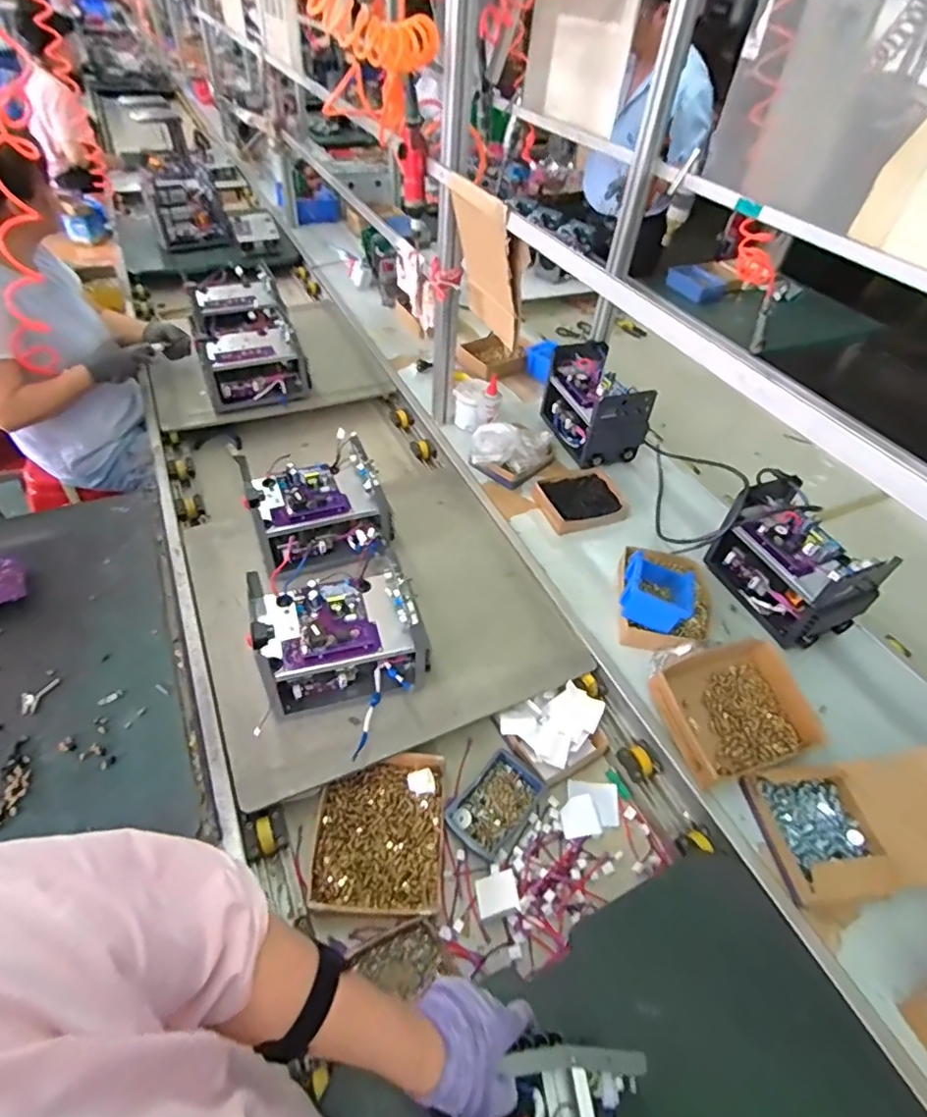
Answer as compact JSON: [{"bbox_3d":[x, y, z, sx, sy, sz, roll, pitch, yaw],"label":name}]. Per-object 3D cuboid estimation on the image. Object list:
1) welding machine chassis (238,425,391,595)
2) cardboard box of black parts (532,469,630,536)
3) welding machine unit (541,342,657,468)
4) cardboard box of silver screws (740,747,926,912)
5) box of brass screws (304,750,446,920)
[{"bbox_3d":[-0.273,-0.079,1.066,0.236,0.191,0.204,-20,52,-23],"label":"welding machine chassis"},{"bbox_3d":[0.259,-0.136,1.252,0.194,0.036,0.173,-11,49,-16],"label":"cardboard box of black parts"},{"bbox_3d":[0.317,-0.373,1.375,0.162,0.179,0.267,-10,49,-14],"label":"welding machine unit"},{"bbox_3d":[0.545,0.355,0.764,0.242,0.114,0.173,-2,47,-8],"label":"cardboard box of silver screws"},{"bbox_3d":[-0.119,0.390,0.817,0.181,0.044,0.221,4,47,-2],"label":"box of brass screws"}]

